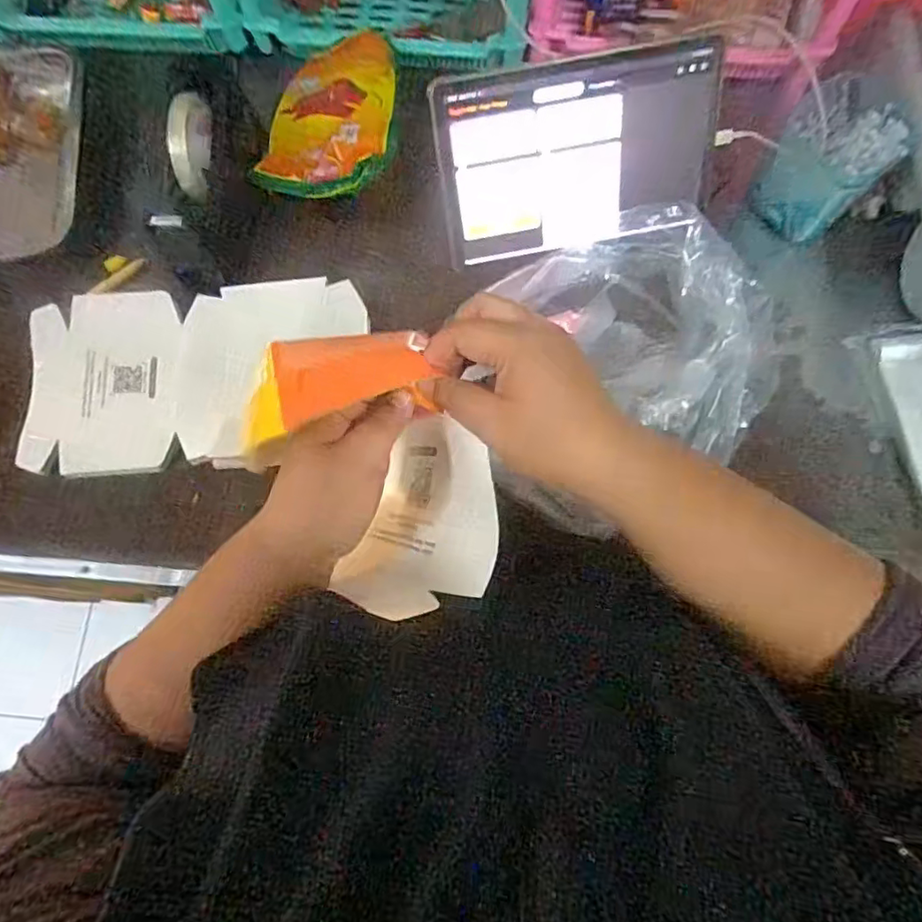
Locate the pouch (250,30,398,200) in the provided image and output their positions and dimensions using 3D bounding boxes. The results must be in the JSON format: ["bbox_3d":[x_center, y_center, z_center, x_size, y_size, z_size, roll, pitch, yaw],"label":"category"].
[{"bbox_3d":[-0.132,-0.352,0.615,0.135,0.054,0.171,4,74,3],"label":"pouch"}]

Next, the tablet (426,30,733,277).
[{"bbox_3d":[0.109,-0.278,0.549,0.250,0.160,0.016,-10,35,0],"label":"tablet"}]

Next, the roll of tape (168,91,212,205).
[{"bbox_3d":[-0.247,-0.289,0.556,0.014,0.079,0.081,11,75,4],"label":"roll of tape"}]

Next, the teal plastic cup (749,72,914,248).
[{"bbox_3d":[0.348,-0.286,0.567,0.099,0.087,0.106,36,78,11],"label":"teal plastic cup"}]

